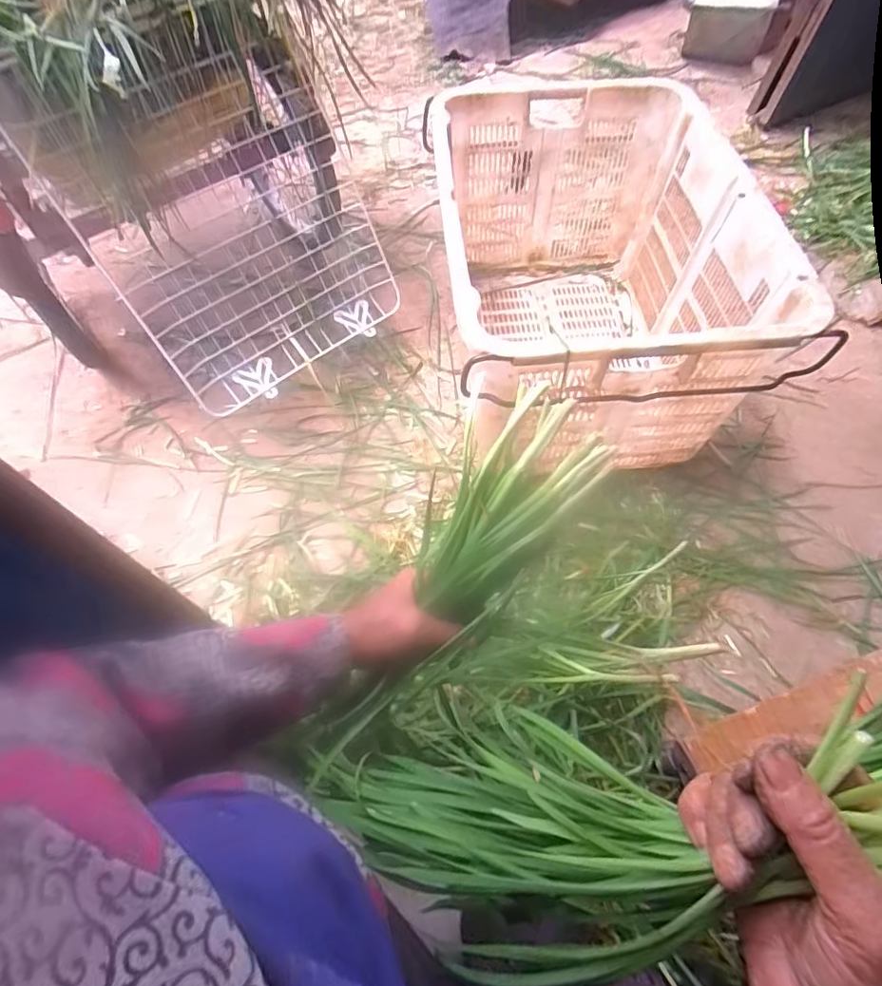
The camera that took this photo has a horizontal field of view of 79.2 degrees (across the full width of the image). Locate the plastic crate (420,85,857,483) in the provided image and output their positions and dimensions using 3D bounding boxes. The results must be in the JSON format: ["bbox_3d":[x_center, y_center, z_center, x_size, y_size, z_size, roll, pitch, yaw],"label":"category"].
[{"bbox_3d":[0.263,-0.375,0.969,0.525,0.367,0.683,-4,59,-2],"label":"plastic crate"}]

